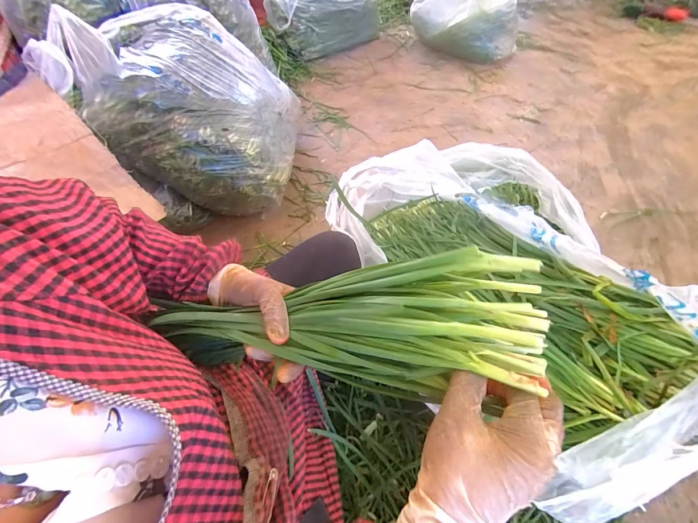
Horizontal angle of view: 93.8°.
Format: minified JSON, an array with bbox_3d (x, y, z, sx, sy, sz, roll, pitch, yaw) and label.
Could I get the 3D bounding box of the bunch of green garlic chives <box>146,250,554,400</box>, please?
[{"bbox_3d":[-0.026,0.069,0.318,0.374,0.075,0.110,-7,54,19],"label":"bunch of green garlic chives"}]

